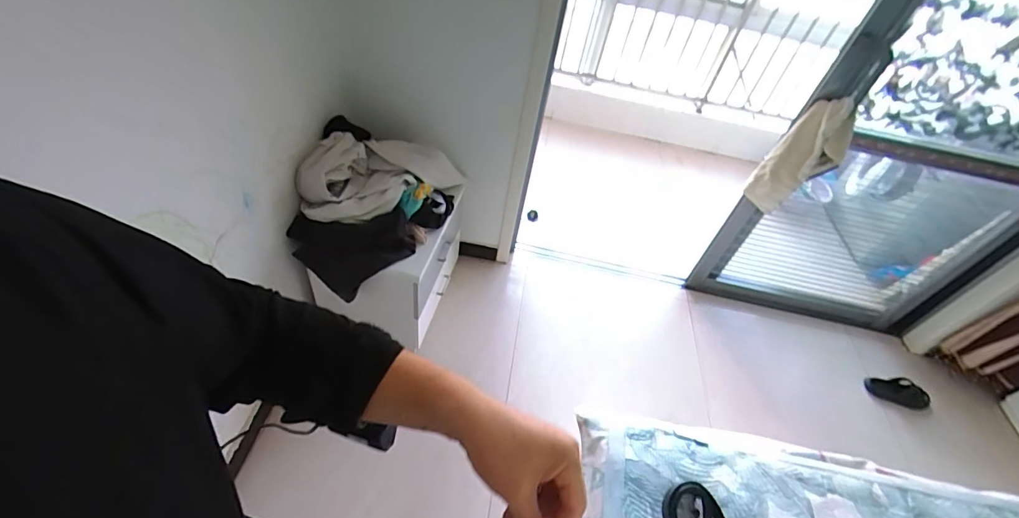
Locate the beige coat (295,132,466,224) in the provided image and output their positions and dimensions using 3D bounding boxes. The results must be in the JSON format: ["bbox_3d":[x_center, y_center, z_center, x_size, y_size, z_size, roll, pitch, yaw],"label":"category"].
[{"bbox_3d":[-0.404,-0.261,1.480,0.524,0.172,0.279,-2,49,-13],"label":"beige coat"}]

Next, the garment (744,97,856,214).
[{"bbox_3d":[1.037,-0.357,1.593,0.104,0.446,0.197,-10,48,-35],"label":"garment"}]

